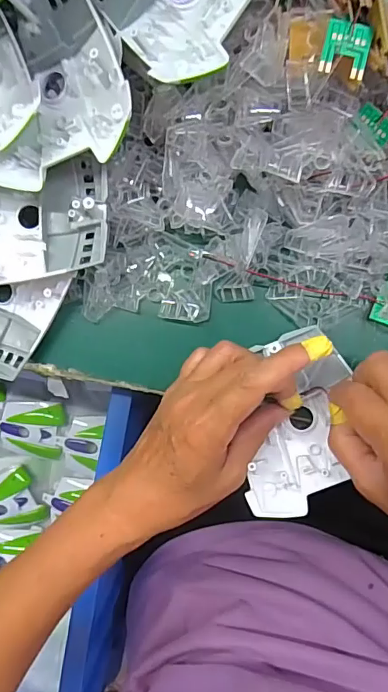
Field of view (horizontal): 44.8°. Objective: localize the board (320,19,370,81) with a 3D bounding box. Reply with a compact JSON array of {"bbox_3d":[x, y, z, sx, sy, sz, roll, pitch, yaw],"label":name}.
[{"bbox_3d":[0.080,-0.156,0.247,0.024,0.004,0.025,9,107,-2],"label":"board"}]

